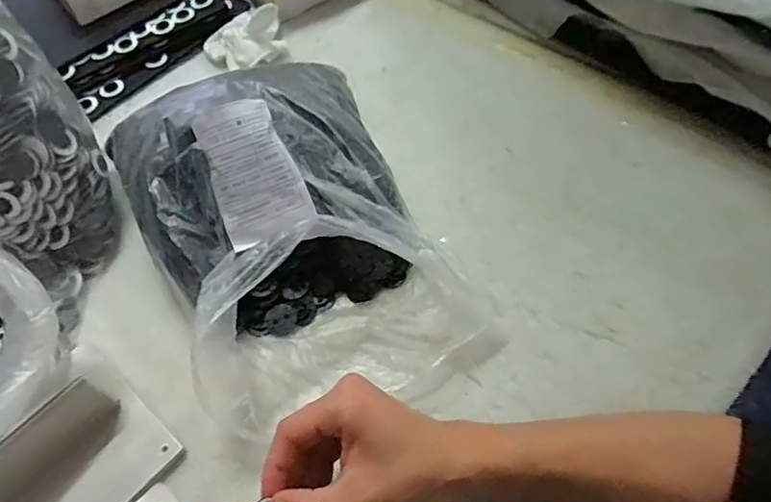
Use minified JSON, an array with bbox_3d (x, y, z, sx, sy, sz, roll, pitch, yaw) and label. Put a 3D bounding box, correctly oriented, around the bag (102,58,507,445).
[{"bbox_3d":[-0.084,-0.034,0.477,0.234,0.125,0.349,-26,58,-13],"label":"bag"}]

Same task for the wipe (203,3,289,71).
[{"bbox_3d":[-0.175,-0.271,0.690,0.092,0.056,0.087,-40,62,-21],"label":"wipe"}]

